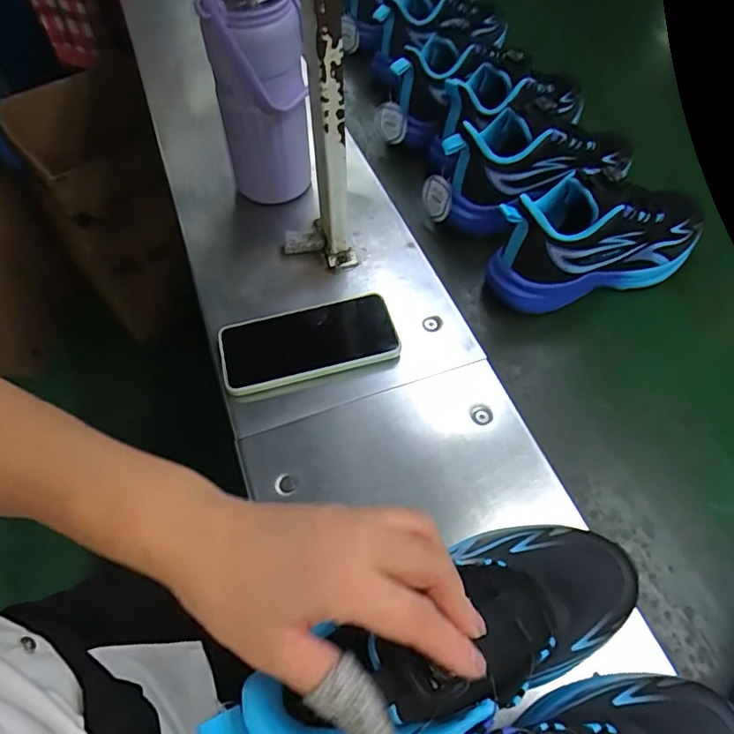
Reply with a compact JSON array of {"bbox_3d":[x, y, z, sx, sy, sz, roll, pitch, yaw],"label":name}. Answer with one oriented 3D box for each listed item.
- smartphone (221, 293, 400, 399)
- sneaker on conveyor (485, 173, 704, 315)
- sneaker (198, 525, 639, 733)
[{"bbox_3d":[-0.055,-0.025,0.500,0.163,0.015,0.081,-15,58,-11],"label":"smartphone"},{"bbox_3d":[0.234,-0.130,0.535,0.229,0.121,0.077,-14,57,-11],"label":"sneaker on conveyor"},{"bbox_3d":[0.041,0.160,0.306,0.256,0.114,0.083,-14,57,-26],"label":"sneaker"}]

